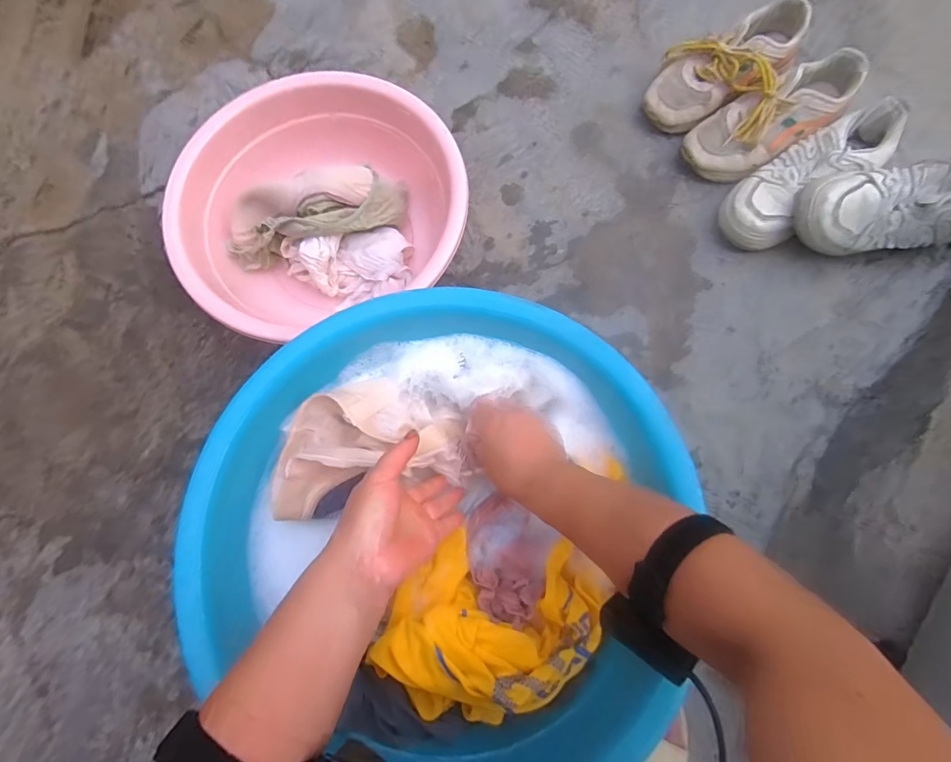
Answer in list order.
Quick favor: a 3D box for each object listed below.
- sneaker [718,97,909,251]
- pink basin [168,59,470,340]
[{"bbox_3d":[0.438,-0.268,0.618,0.237,0.095,0.094,-34,80,-7],"label":"sneaker"},{"bbox_3d":[-0.198,-0.218,0.611,0.346,0.129,0.294,-17,78,-3],"label":"pink basin"}]

